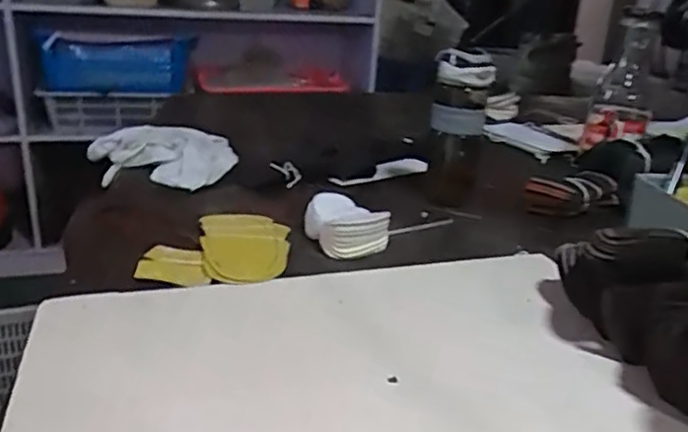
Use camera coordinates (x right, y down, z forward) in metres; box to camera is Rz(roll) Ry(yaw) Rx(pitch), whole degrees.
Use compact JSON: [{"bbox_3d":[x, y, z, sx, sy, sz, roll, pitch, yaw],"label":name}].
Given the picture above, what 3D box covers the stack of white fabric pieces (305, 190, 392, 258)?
[{"bbox_3d":[-0.001,0.010,0.796,0.101,0.044,0.081,21,28,36],"label":"stack of white fabric pieces"}]

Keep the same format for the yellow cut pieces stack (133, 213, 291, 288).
[{"bbox_3d":[-0.140,0.040,0.751,0.147,0.016,0.175,12,27,9],"label":"yellow cut pieces stack"}]

